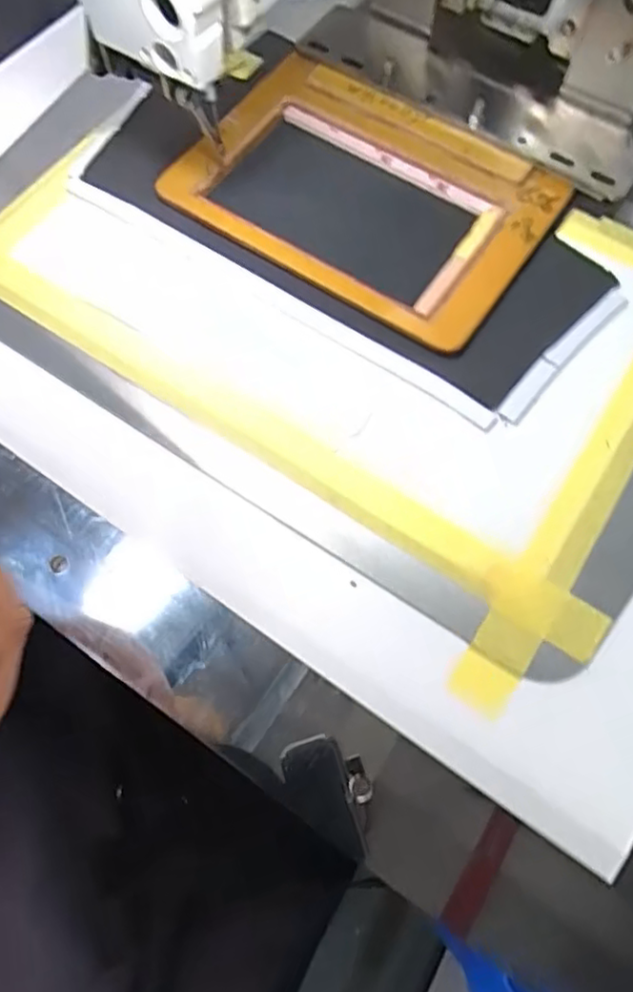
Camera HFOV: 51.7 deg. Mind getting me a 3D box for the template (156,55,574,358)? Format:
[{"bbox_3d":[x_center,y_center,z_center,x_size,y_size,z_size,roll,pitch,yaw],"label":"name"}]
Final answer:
[{"bbox_3d":[0.025,-0.168,0.360,0.200,0.011,0.131,31,73,11],"label":"template"}]

